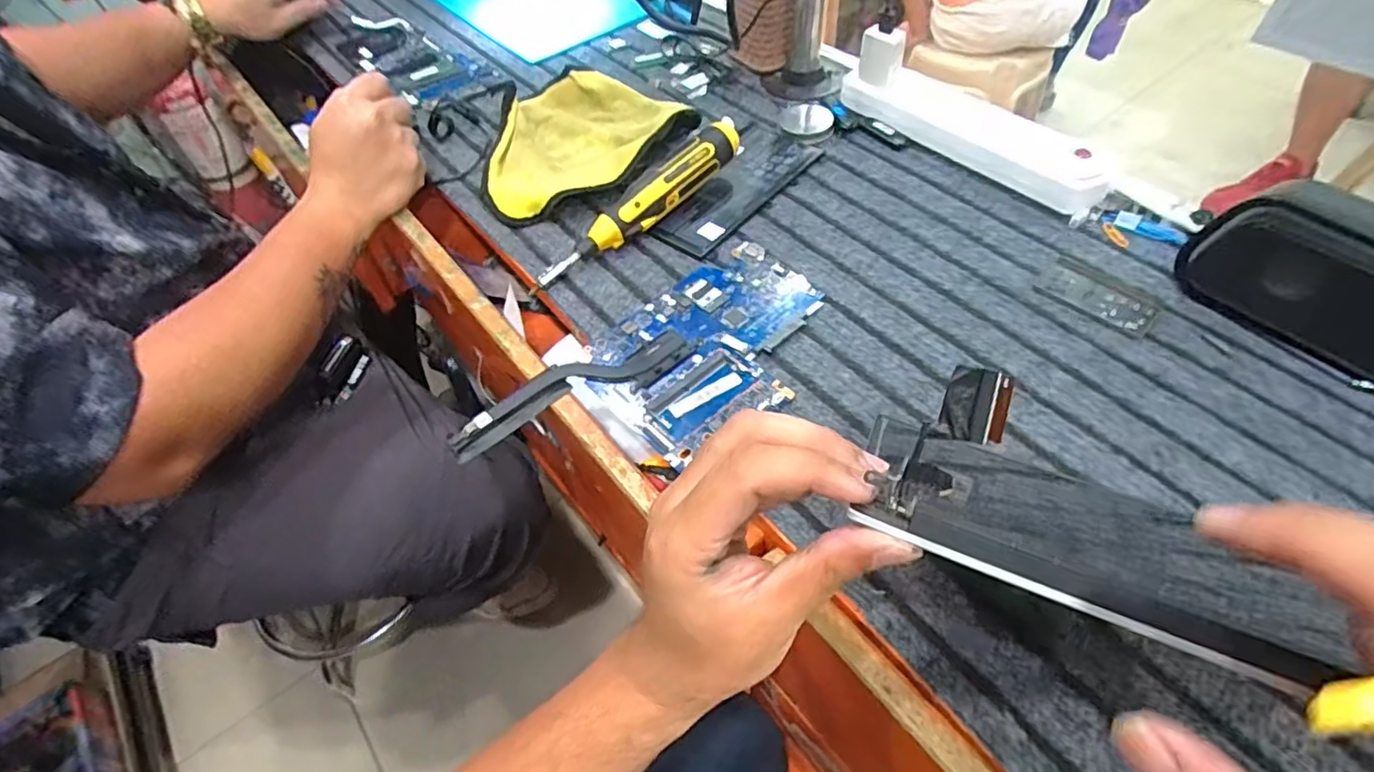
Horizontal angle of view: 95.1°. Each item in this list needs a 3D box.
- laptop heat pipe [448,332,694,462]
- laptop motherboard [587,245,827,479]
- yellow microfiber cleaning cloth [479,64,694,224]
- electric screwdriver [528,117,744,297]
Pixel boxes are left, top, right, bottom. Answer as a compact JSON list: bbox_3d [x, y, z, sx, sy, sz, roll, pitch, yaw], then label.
[{"bbox_3d":[-0.080,0.002,0.442,0.175,0.008,0.045,-25,55,-13],"label":"laptop heat pipe"},{"bbox_3d":[0.024,-0.032,0.465,0.180,0.006,0.132,-36,58,-20],"label":"laptop motherboard"},{"bbox_3d":[-0.113,-0.261,0.627,0.206,0.040,0.225,-17,54,-7],"label":"yellow microfiber cleaning cloth"},{"bbox_3d":[-0.038,-0.153,0.530,0.221,0.050,0.027,-37,59,-21],"label":"electric screwdriver"}]

